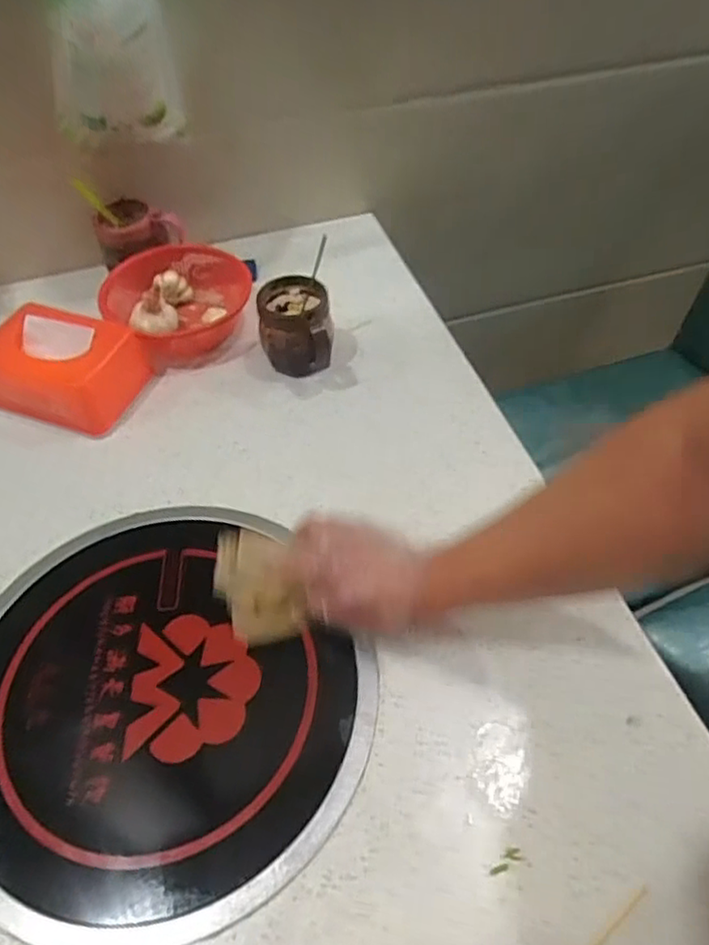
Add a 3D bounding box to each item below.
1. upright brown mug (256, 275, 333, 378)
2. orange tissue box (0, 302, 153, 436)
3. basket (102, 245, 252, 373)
[{"bbox_3d":[-0.067,-0.162,0.751,0.085,0.093,0.094,1,52,0],"label":"upright brown mug"},{"bbox_3d":[-0.325,-0.115,0.727,0.151,0.078,0.120,19,55,14],"label":"orange tissue box"},{"bbox_3d":[-0.216,-0.214,0.813,0.148,0.064,0.184,37,61,25],"label":"basket"}]

